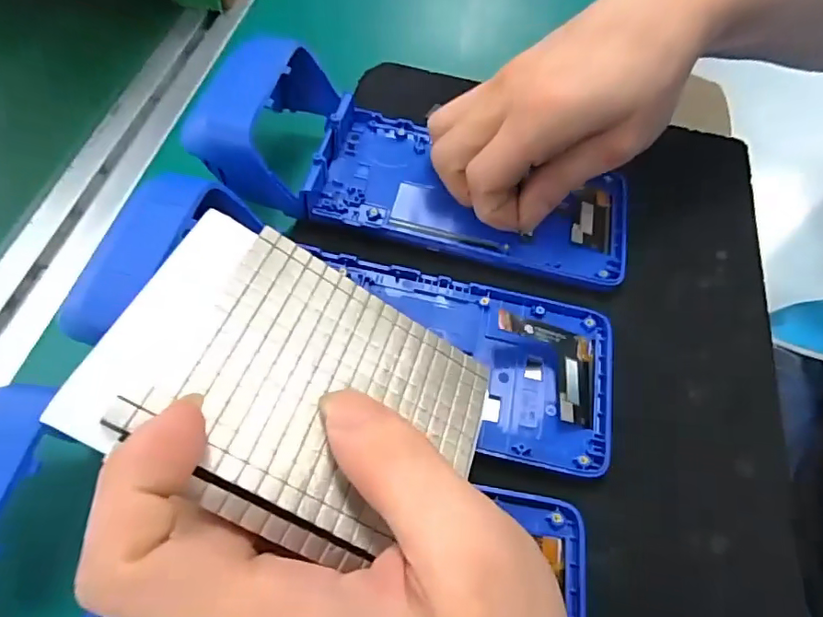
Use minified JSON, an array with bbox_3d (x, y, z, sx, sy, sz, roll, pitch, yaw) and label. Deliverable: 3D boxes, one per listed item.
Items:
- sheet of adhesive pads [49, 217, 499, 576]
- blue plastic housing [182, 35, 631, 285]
[{"bbox_3d":[-0.030,0.025,0.168,0.114,0.005,0.084,33,51,-15],"label":"sheet of adhesive pads"},{"bbox_3d":[0.008,-0.071,0.284,0.221,0.042,0.089,18,60,-4],"label":"blue plastic housing"}]

